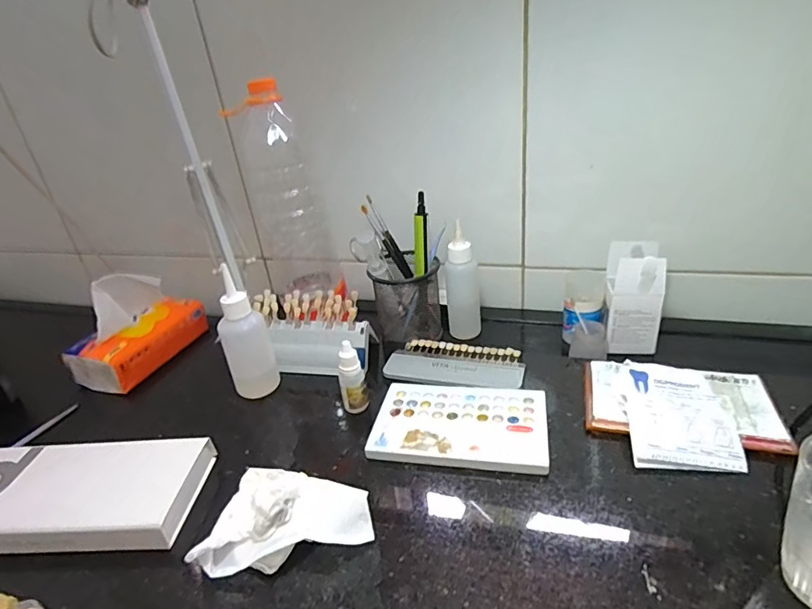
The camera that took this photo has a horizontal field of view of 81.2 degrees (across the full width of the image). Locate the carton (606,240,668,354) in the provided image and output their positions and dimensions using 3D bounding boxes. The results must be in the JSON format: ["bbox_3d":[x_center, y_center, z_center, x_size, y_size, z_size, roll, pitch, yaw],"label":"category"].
[{"bbox_3d":[0.252,-0.008,0.528,0.051,0.109,0.057,1,30,14],"label":"carton"}]

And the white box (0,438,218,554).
[{"bbox_3d":[-0.286,0.161,0.402,0.219,0.032,0.097,-4,29,6],"label":"white box"}]

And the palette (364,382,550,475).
[{"bbox_3d":[0.050,0.109,0.436,0.153,0.010,0.095,0,30,13],"label":"palette"}]

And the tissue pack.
[{"bbox_3d":[-0.406,0.025,0.708,0.099,0.124,0.173,5,32,21],"label":"tissue pack"}]

